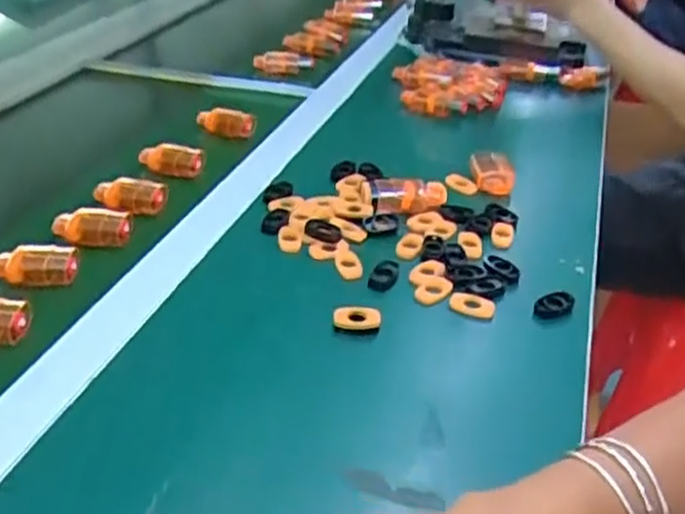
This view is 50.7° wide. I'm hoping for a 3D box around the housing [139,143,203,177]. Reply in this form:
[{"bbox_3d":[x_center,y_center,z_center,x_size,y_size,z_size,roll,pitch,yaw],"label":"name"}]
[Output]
[{"bbox_3d":[-0.163,-0.094,0.689,0.064,0.024,0.022,11,36,12],"label":"housing"}]

